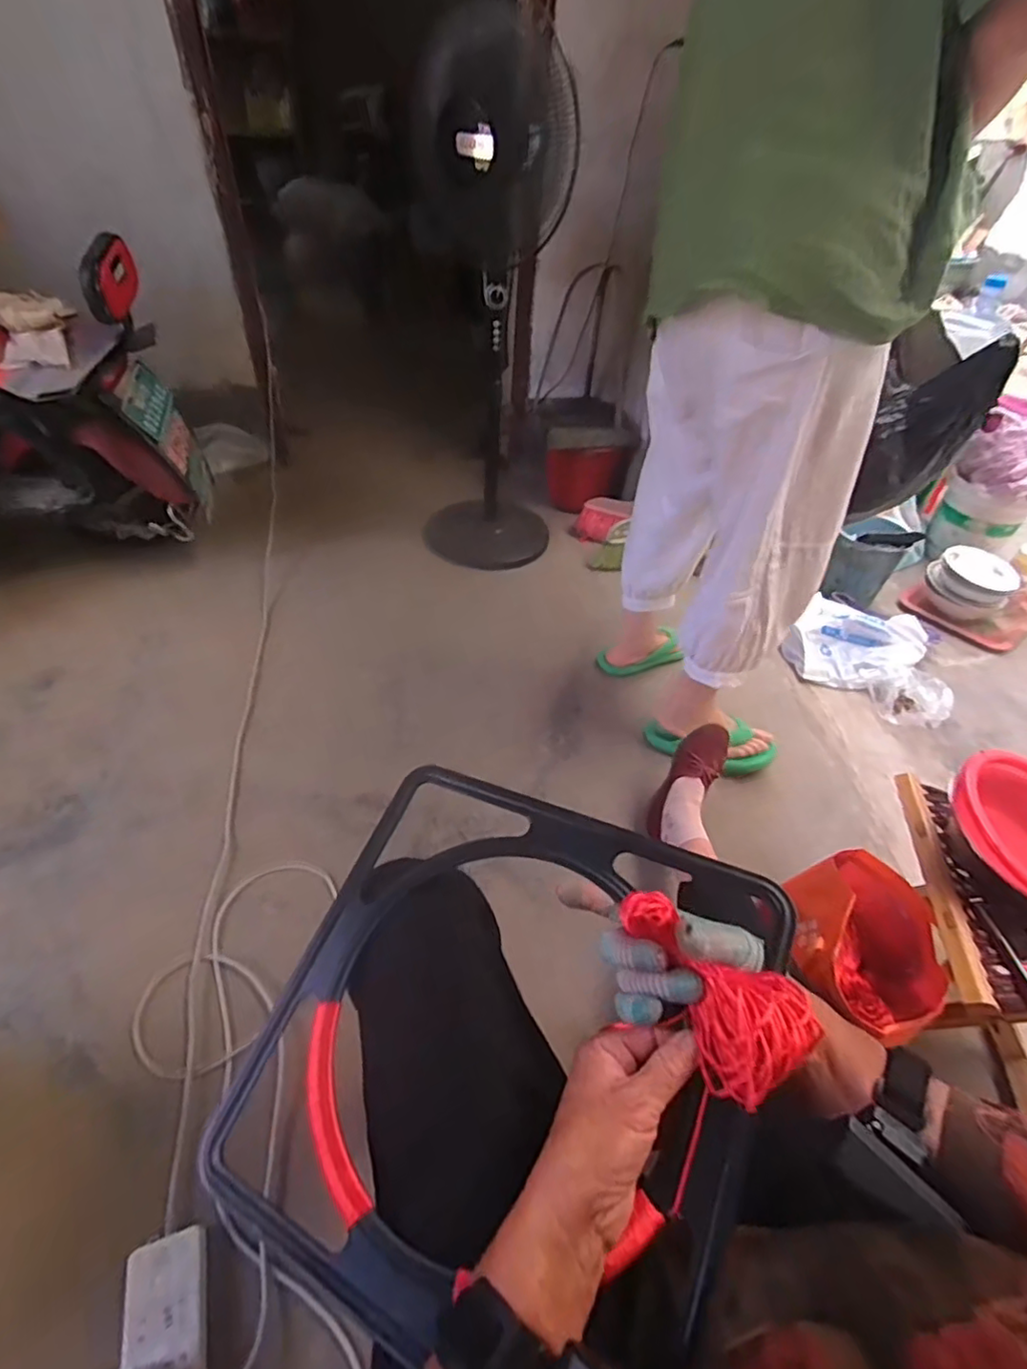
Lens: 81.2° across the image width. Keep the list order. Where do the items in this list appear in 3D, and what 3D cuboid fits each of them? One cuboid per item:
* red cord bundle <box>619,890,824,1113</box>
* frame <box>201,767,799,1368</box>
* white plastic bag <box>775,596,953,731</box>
[{"bbox_3d":[0.123,0.183,0.380,0.068,0.039,0.125,-22,55,-24],"label":"red cord bundle"},{"bbox_3d":[-0.012,0.240,0.413,0.325,0.027,0.337,15,62,25],"label":"frame"},{"bbox_3d":[0.931,-0.084,1.587,0.407,0.084,0.366,11,44,7],"label":"white plastic bag"}]

